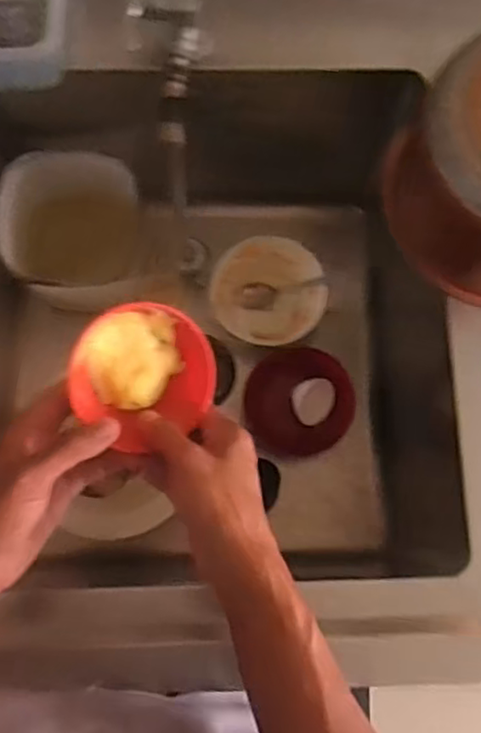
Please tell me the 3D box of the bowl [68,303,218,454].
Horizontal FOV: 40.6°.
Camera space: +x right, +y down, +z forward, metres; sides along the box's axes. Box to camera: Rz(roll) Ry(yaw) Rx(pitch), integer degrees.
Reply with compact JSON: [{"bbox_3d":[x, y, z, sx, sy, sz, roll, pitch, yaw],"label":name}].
[{"bbox_3d":[-0.070,0.010,0.480,0.097,0.046,0.103,0,79,-1],"label":"bowl"}]

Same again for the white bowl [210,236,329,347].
[{"bbox_3d":[0.038,-0.102,0.888,0.148,0.045,0.147,0,79,-1],"label":"white bowl"}]

